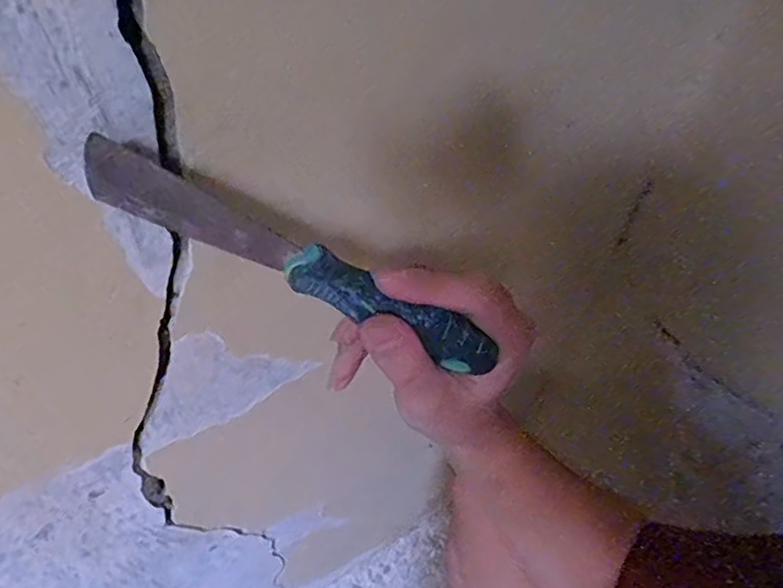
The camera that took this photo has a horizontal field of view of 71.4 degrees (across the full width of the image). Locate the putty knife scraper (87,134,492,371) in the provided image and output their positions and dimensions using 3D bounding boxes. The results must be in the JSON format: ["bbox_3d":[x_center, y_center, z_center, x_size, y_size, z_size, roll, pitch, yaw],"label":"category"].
[{"bbox_3d":[-0.037,-0.013,0.242,0.190,0.034,0.019,27,51,-7],"label":"putty knife scraper"}]

